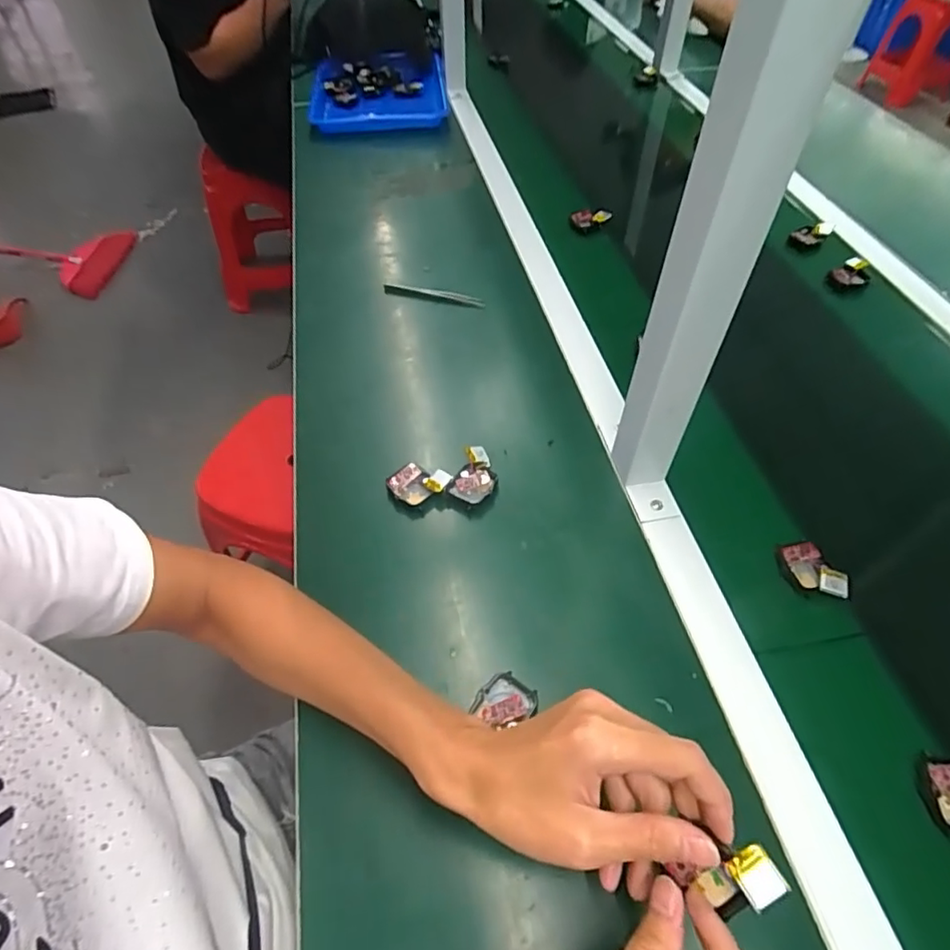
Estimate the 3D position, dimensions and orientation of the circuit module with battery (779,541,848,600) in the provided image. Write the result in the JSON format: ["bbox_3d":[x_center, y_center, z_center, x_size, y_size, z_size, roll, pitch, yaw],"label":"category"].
[{"bbox_3d":[0.277,0.079,0.465,0.031,0.018,0.052,-12,53,-7],"label":"circuit module with battery"}]

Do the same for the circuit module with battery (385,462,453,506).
[{"bbox_3d":[-0.053,0.005,0.521,0.052,0.009,0.039,-32,71,-6],"label":"circuit module with battery"}]

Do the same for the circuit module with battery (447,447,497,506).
[{"bbox_3d":[0.002,0.002,0.529,0.037,0.018,0.058,15,55,14],"label":"circuit module with battery"}]

